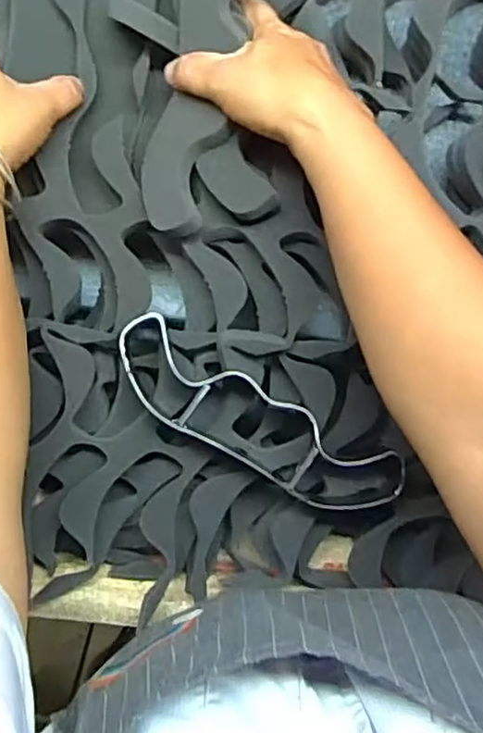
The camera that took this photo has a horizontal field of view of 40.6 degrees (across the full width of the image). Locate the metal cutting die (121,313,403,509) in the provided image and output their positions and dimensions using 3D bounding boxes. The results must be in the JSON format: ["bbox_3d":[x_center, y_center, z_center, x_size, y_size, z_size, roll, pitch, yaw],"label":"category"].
[{"bbox_3d":[0.008,0.038,0.438,0.207,0.032,0.059,30,87,2],"label":"metal cutting die"}]

